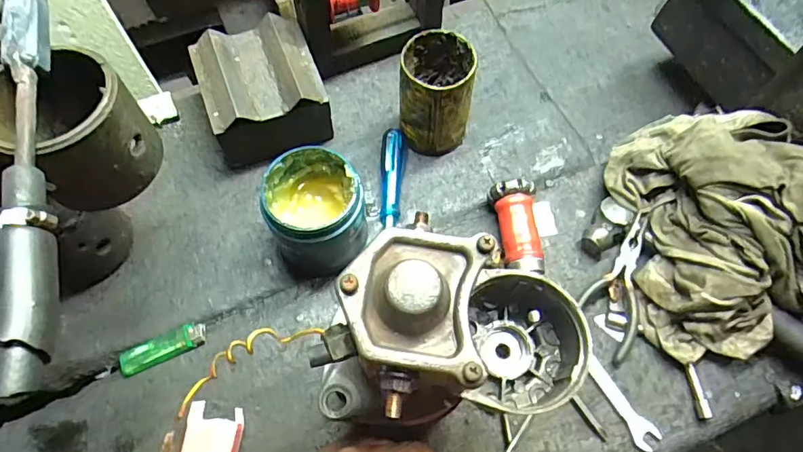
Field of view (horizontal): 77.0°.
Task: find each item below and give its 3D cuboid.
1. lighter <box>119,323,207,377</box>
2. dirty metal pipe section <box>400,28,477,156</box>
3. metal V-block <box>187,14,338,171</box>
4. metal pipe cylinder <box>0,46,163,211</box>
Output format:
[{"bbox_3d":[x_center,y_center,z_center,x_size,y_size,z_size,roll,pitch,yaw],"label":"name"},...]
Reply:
[{"bbox_3d":[-0.226,0.116,0.479,0.080,0.009,0.026,-22,67,-11],"label":"lighter"},{"bbox_3d":[0.036,-0.140,0.540,0.074,0.108,0.084,4,65,1],"label":"dirty metal pipe section"},{"bbox_3d":[-0.147,-0.139,0.543,0.121,0.088,0.127,-20,66,-10],"label":"metal V-block"},{"bbox_3d":[-0.229,-0.070,0.350,0.089,0.075,0.083,0,65,-1],"label":"metal pipe cylinder"}]

